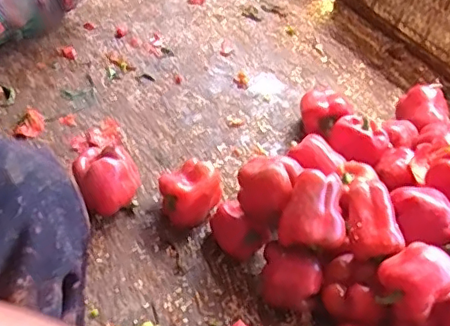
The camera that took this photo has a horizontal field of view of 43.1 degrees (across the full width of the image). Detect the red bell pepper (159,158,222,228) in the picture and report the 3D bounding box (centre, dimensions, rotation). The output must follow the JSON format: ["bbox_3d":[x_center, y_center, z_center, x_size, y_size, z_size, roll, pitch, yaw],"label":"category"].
[{"bbox_3d":[-0.046,0.047,0.839,0.087,0.082,0.067,-8,51,-20],"label":"red bell pepper"}]

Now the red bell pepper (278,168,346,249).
[{"bbox_3d":[0.120,0.065,0.739,0.083,0.060,0.095,24,48,8],"label":"red bell pepper"}]

